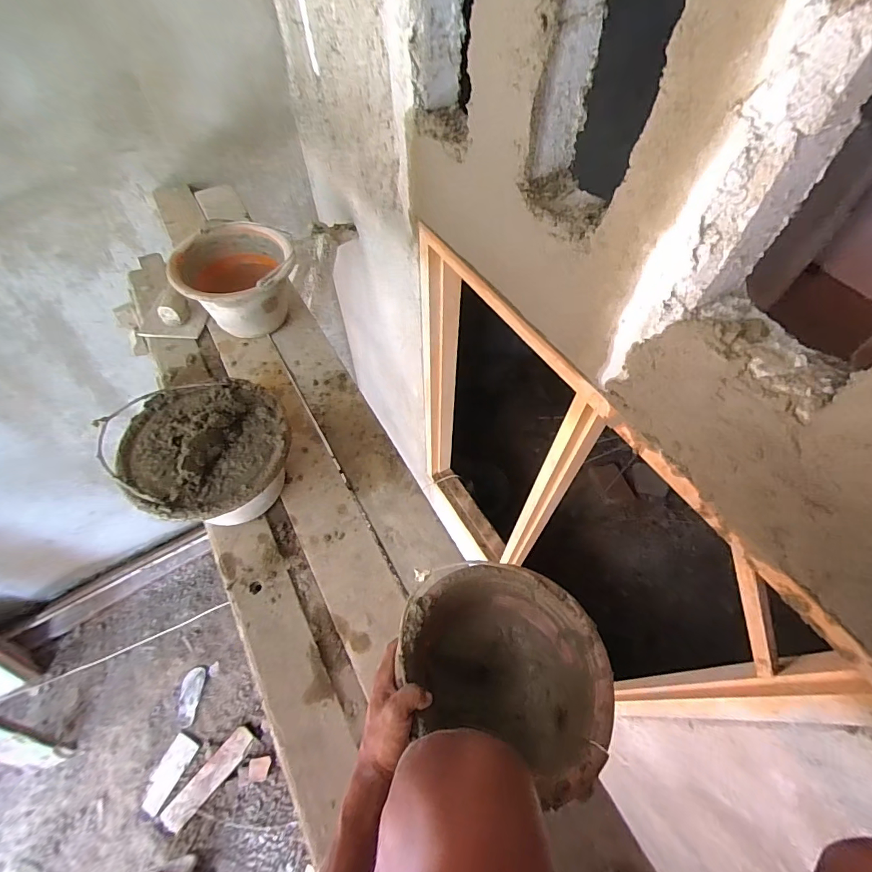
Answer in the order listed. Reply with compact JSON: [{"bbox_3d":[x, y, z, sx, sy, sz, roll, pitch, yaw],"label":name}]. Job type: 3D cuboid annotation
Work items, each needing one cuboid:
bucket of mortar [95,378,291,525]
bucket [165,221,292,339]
[{"bbox_3d":[-0.374,0.036,0.721,0.300,0.190,0.241,20,60,12],"label":"bucket of mortar"},{"bbox_3d":[-0.444,-0.347,1.019,0.258,0.177,0.261,0,58,0],"label":"bucket"}]

